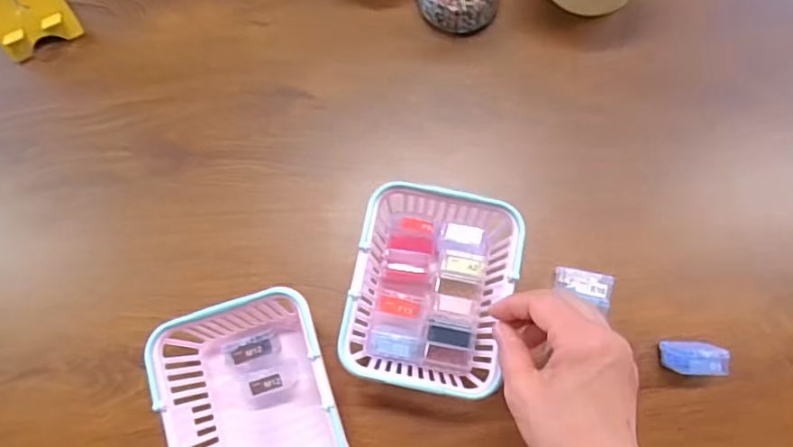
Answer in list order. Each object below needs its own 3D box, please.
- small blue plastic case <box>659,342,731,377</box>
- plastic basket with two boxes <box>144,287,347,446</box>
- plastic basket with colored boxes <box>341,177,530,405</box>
[{"bbox_3d":[0.260,0.119,0.480,0.043,0.041,0.028,2,77,2],"label":"small blue plastic case"},{"bbox_3d":[-0.114,0.148,0.453,0.133,0.086,0.162,-22,77,-4],"label":"plastic basket with two boxes"},{"bbox_3d":[0.030,0.059,0.473,0.125,0.090,0.158,11,77,4],"label":"plastic basket with colored boxes"}]

